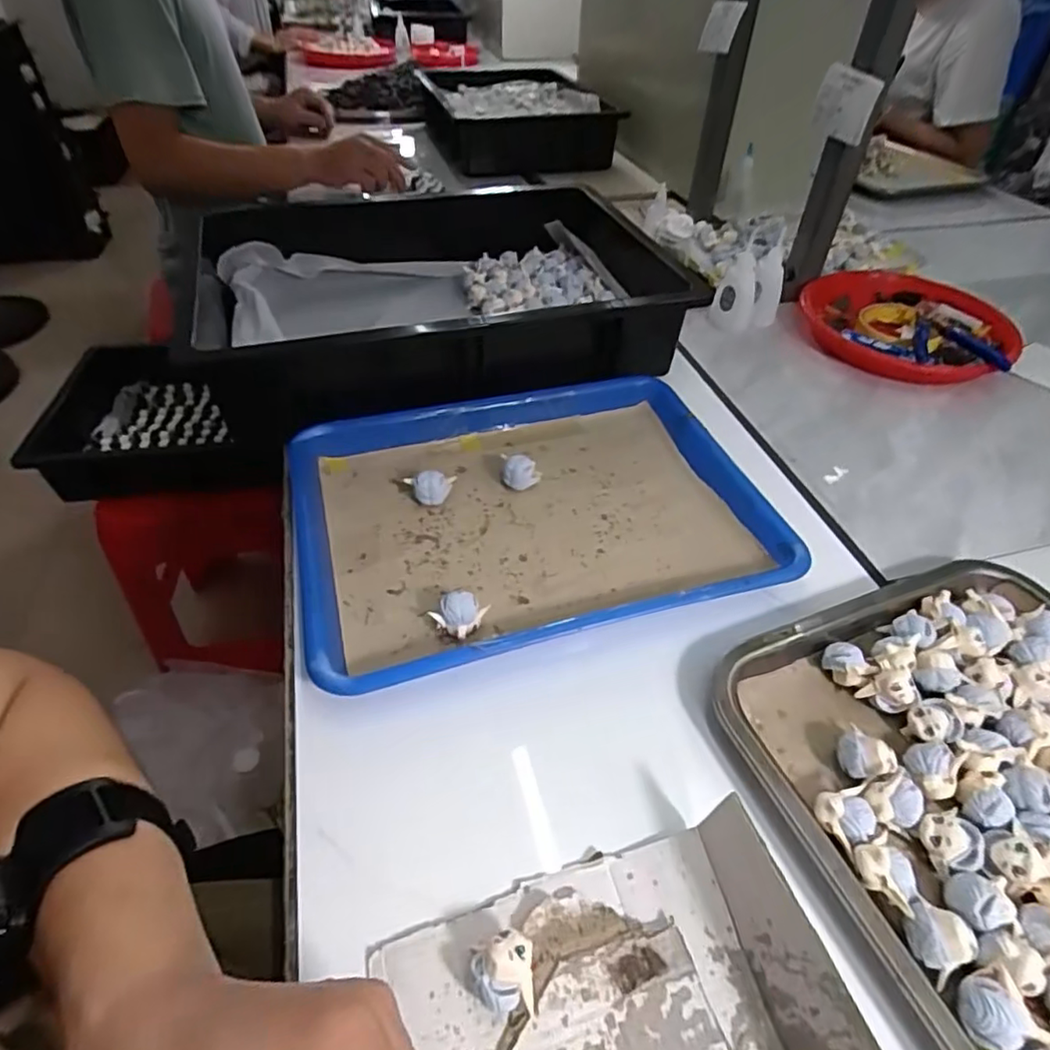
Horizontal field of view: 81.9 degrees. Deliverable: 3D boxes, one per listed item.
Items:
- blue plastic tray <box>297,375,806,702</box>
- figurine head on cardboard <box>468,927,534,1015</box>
[{"bbox_3d":[-0.002,-0.016,0.464,0.335,0.037,0.262,-12,47,-13],"label":"blue plastic tray"},{"bbox_3d":[-0.010,0.187,0.252,0.024,0.023,0.026,-1,46,-3],"label":"figurine head on cardboard"}]

